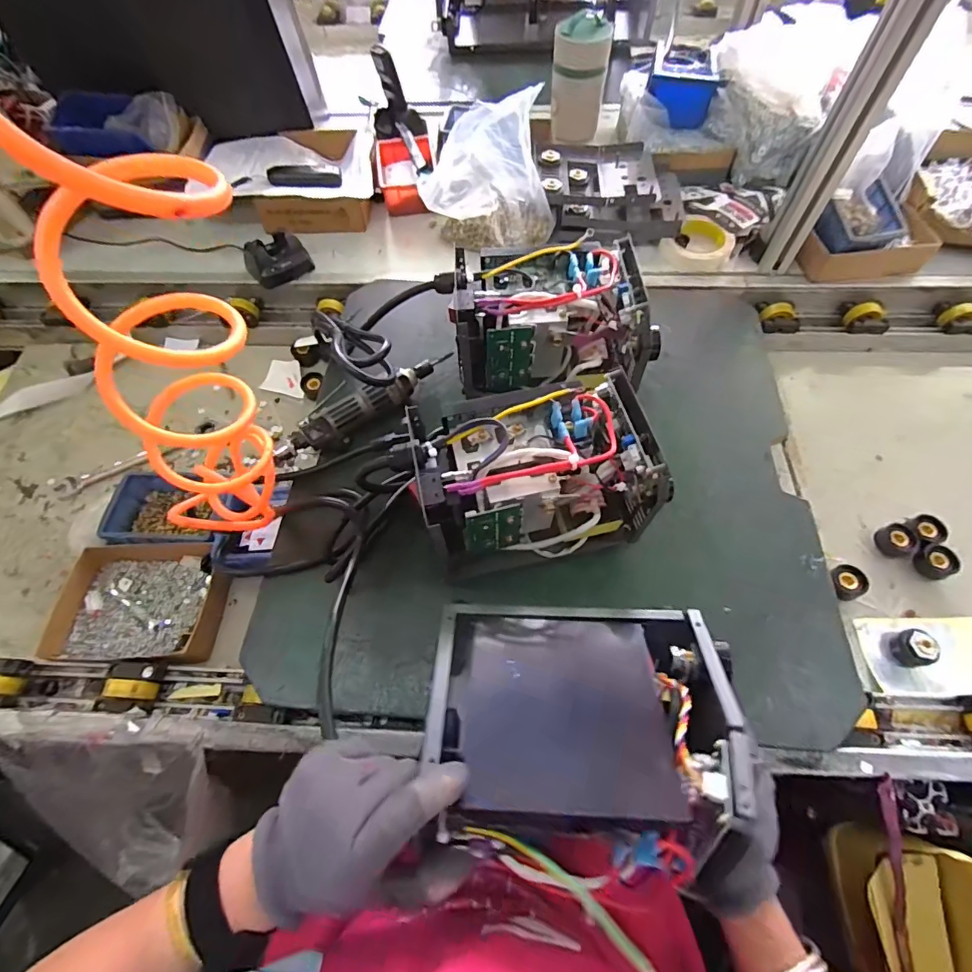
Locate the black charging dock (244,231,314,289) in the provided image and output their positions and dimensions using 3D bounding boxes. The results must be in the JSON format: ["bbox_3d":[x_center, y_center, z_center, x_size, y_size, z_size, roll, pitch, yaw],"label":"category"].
[{"bbox_3d":[-0.322,-0.348,0.738,0.086,0.055,0.068,-40,68,-17],"label":"black charging dock"}]

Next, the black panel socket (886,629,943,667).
[{"bbox_3d":[0.475,0.181,0.532,0.031,0.041,0.037,-9,62,-3],"label":"black panel socket"}]

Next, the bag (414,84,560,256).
[{"bbox_3d":[0.008,-0.441,0.689,0.184,0.181,0.101,3,62,4],"label":"bag"}]

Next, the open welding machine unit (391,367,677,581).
[{"bbox_3d":[0.048,-0.002,0.459,0.225,0.162,0.109,-11,62,-4],"label":"open welding machine unit"}]

